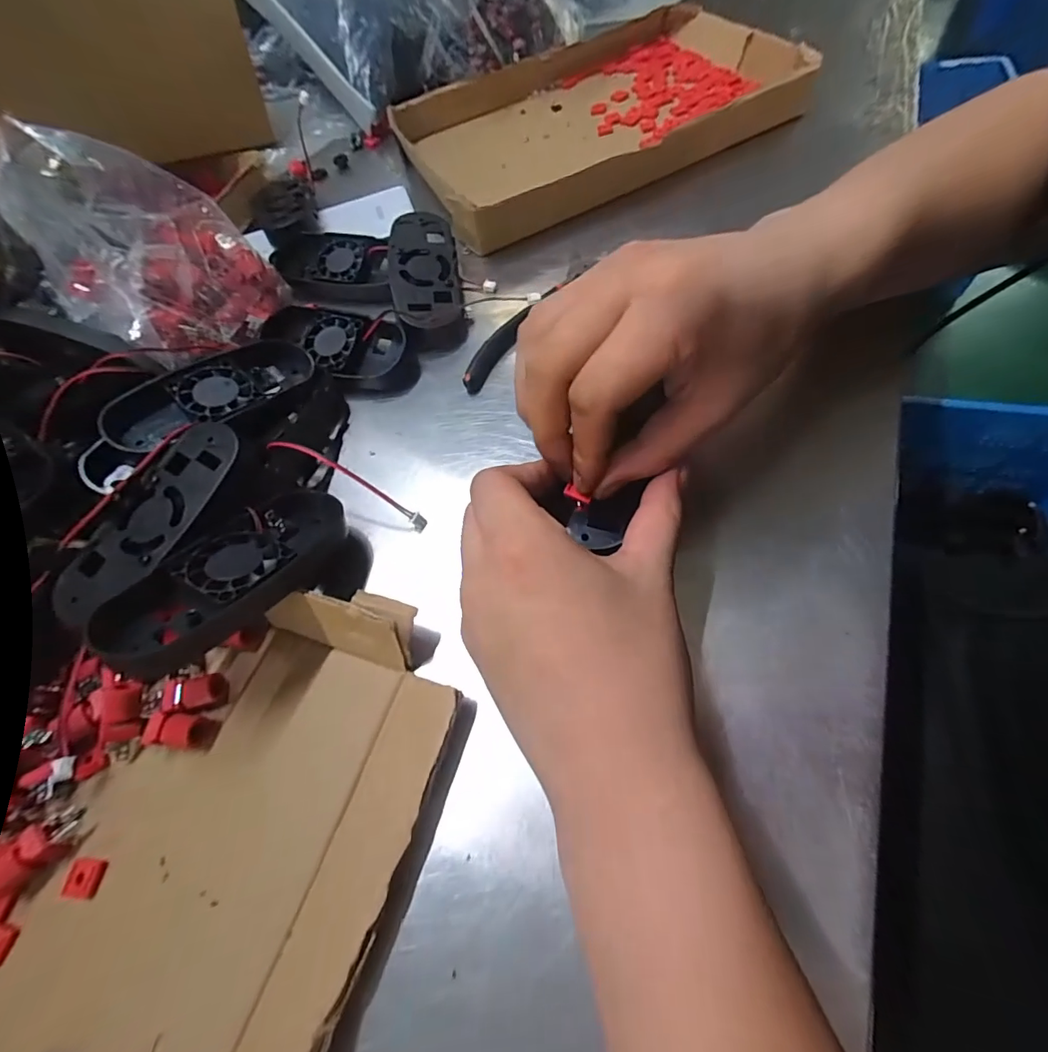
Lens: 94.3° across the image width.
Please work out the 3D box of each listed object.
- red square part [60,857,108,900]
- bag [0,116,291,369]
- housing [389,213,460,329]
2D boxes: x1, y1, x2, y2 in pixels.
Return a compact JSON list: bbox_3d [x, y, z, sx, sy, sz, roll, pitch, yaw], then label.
[{"bbox_3d":[-0.185,0.148,0.204,0.015,0.004,0.013,3,63,11],"label":"red square part"},{"bbox_3d":[-0.238,-0.179,0.311,0.098,0.116,0.122,30,70,22],"label":"bag"},{"bbox_3d":[-0.071,-0.183,0.350,0.046,0.020,0.105,-9,62,-1],"label":"housing"}]

